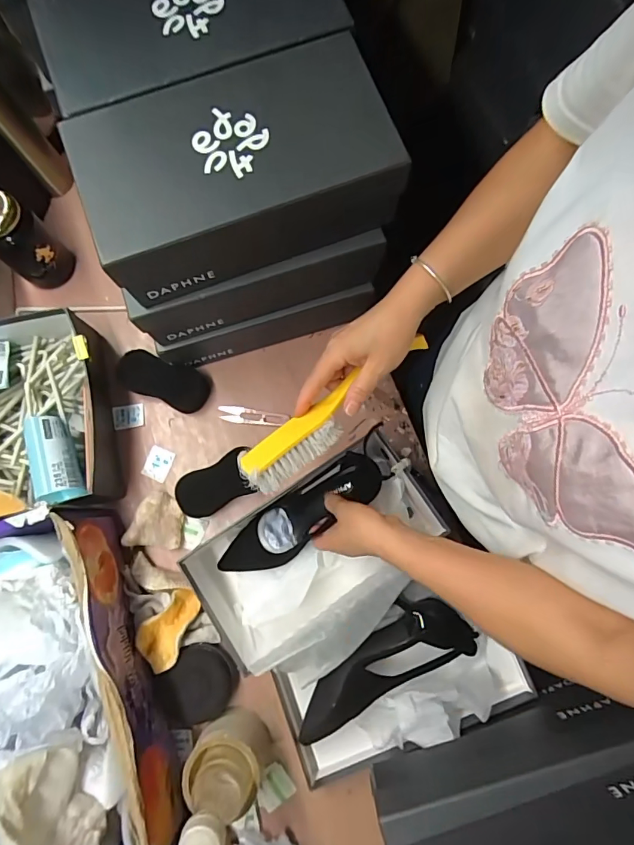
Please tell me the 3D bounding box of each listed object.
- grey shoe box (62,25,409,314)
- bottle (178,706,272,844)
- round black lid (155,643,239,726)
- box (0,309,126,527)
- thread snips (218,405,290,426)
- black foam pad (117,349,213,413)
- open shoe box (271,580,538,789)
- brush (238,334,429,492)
[{"bbox_3d":[-0.079,-0.255,0.458,0.289,0.100,0.160,-20,80,-3],"label":"grey shoe box"},{"bbox_3d":[-0.102,0.392,0.492,0.089,0.177,0.075,18,80,4],"label":"bottle"},{"bbox_3d":[-0.152,0.334,0.573,0.086,0.032,0.092,0,79,0],"label":"round black lid"},{"bbox_3d":[-0.443,0.006,0.605,0.323,0.108,0.267,-13,80,-2],"label":"box"},{"bbox_3d":[-0.092,-0.009,0.660,0.103,0.007,0.024,7,79,2],"label":"thread snips"},{"bbox_3d":[-0.223,-0.061,0.659,0.127,0.029,0.061,20,80,4],"label":"black foam pad"},{"bbox_3d":[0.101,0.322,0.564,0.296,0.080,0.158,-20,80,-3],"label":"open shoe box"},{"bbox_3d":[0.018,-0.015,0.448,0.222,0.025,0.049,-40,82,-7],"label":"brush"}]

